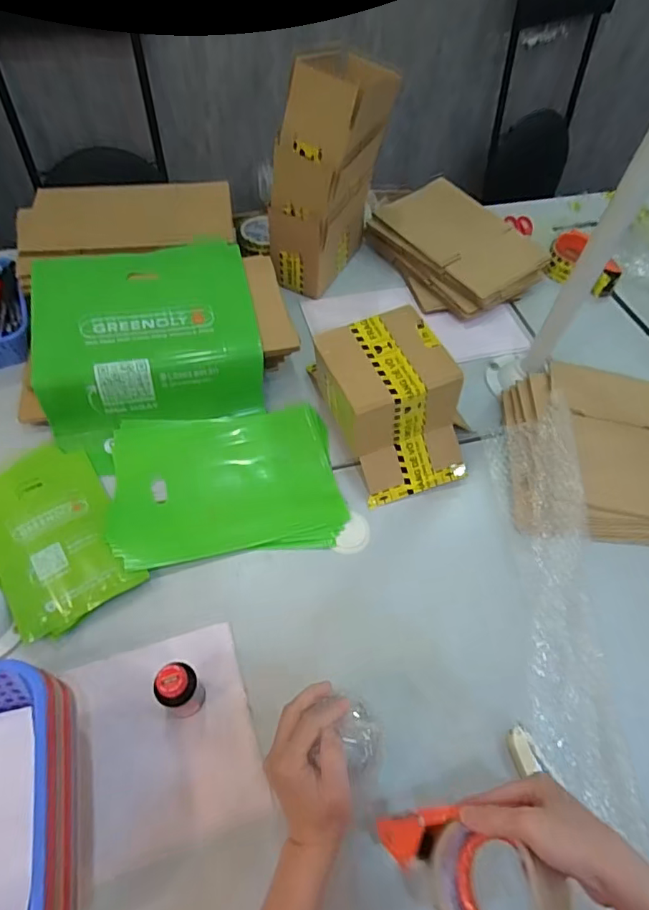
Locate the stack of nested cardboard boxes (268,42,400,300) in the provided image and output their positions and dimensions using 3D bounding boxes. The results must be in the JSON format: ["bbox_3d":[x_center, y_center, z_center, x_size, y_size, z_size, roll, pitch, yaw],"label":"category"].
[{"bbox_3d":[0.009,-0.459,0.845,0.117,0.336,0.185,25,58,11],"label":"stack of nested cardboard boxes"}]

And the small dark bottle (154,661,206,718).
[{"bbox_3d":[-0.147,0.241,0.529,0.035,0.101,0.040,39,62,19],"label":"small dark bottle"}]

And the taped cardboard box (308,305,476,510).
[{"bbox_3d":[0.094,-0.070,0.722,0.148,0.147,0.215,-20,61,-17],"label":"taped cardboard box"}]

